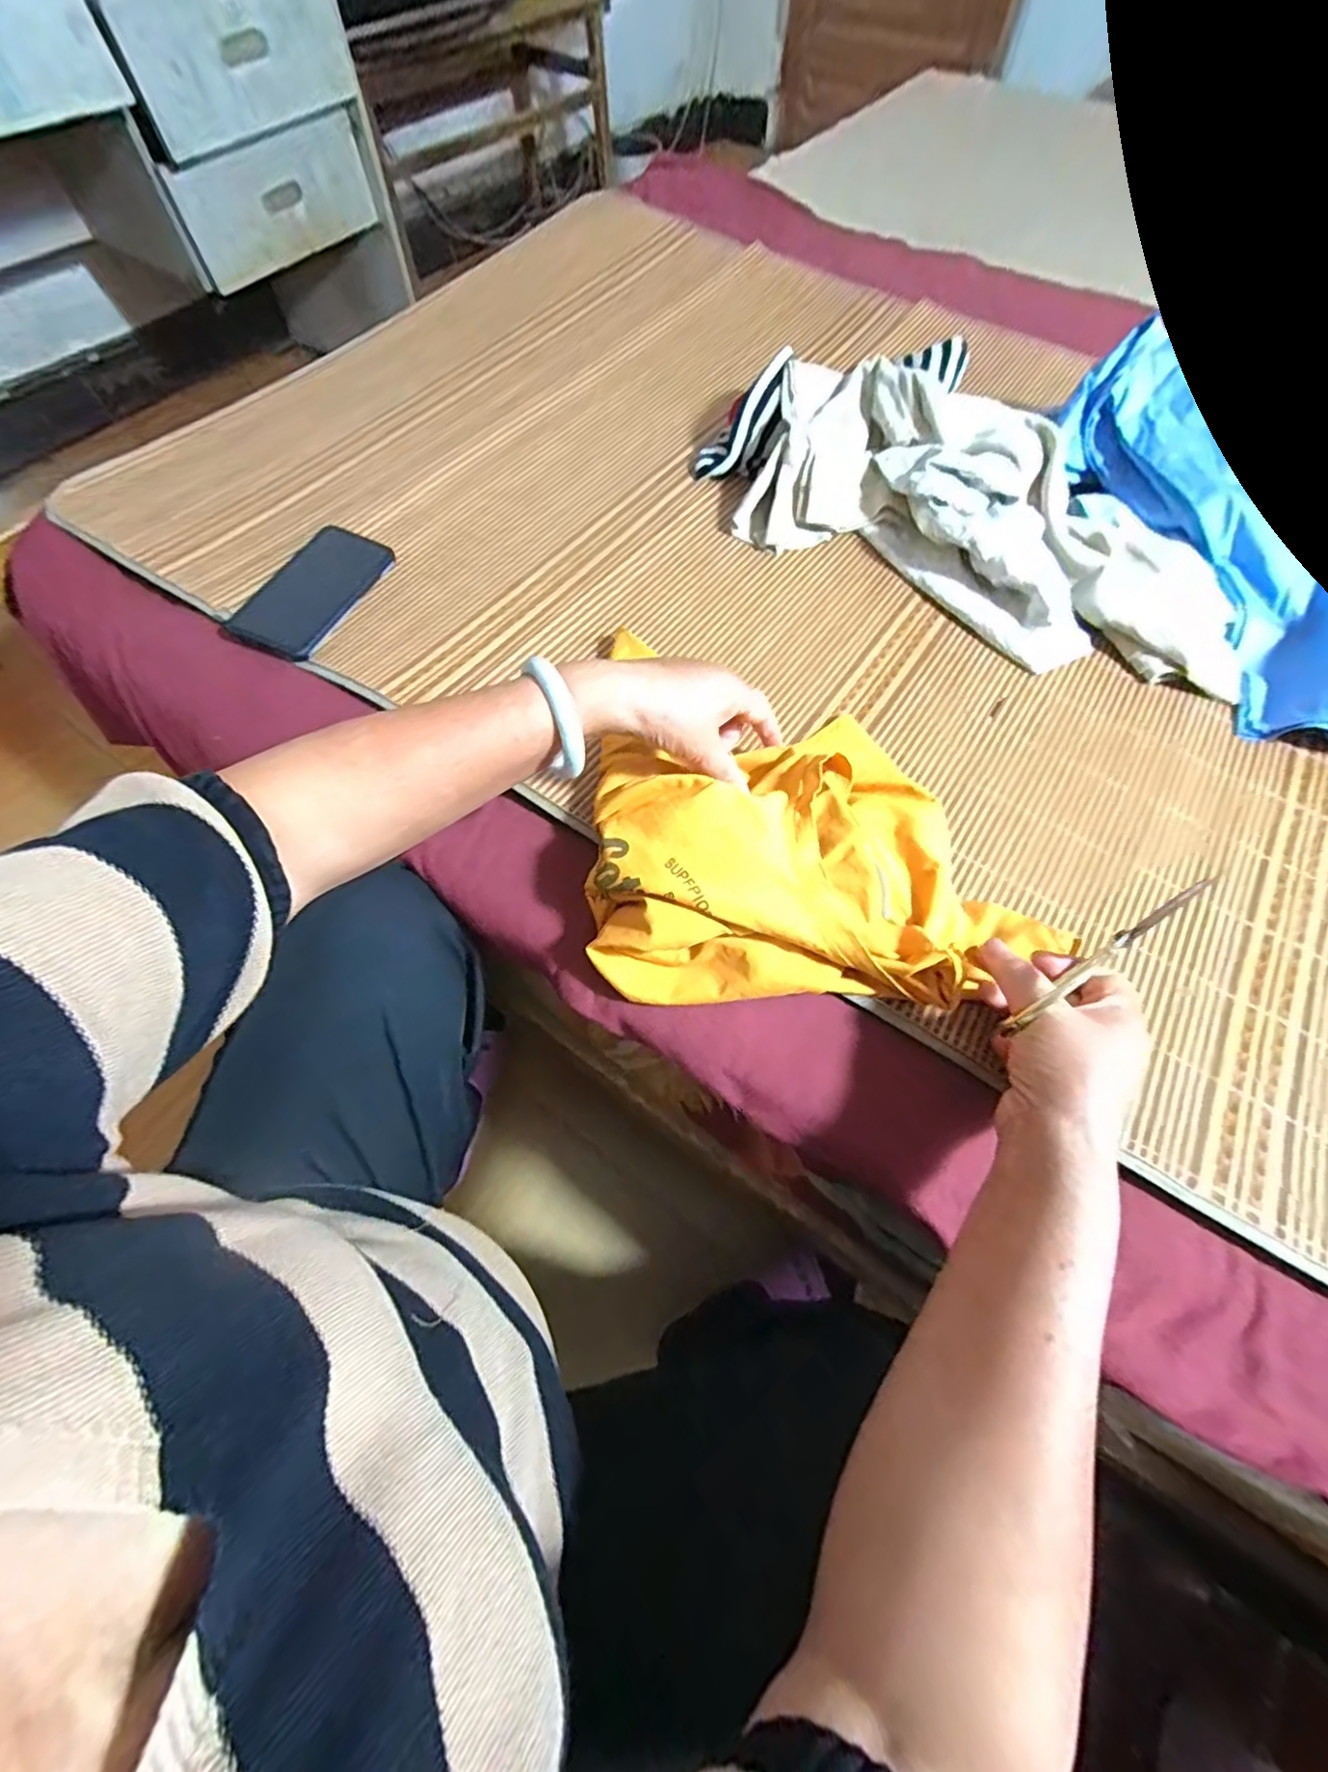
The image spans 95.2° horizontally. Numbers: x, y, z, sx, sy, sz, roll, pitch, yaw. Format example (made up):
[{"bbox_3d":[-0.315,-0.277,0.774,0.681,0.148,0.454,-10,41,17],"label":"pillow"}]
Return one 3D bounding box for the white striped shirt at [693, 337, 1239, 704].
[{"bbox_3d":[0.314,-0.391,0.611,0.565,0.095,0.287,31,67,16],"label":"white striped shirt"}]

